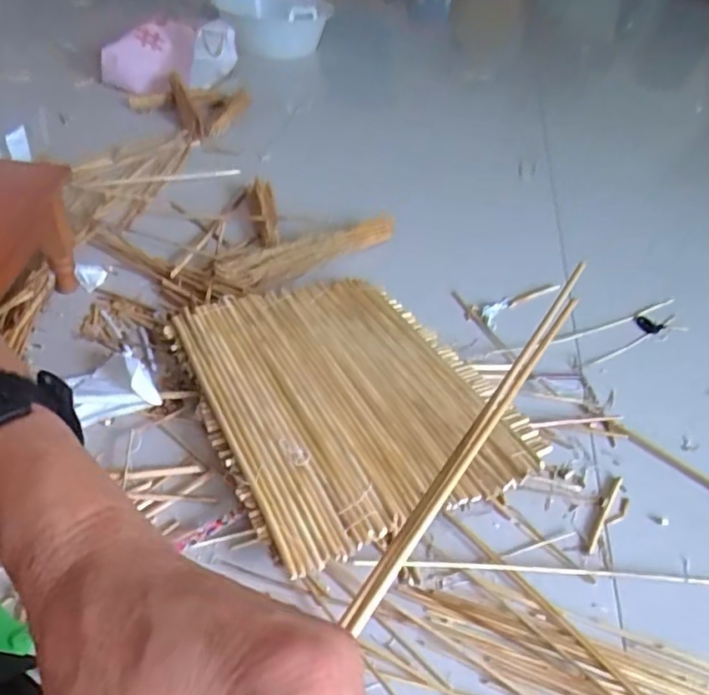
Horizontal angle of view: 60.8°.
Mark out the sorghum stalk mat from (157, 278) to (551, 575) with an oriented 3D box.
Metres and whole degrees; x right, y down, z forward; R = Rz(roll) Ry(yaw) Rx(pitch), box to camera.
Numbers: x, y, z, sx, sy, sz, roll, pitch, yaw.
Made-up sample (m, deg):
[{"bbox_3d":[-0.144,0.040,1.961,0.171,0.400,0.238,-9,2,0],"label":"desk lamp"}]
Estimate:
[{"bbox_3d":[-0.002,0.061,0.936,0.428,0.049,0.484,-17,46,-24],"label":"sorghum stalk mat"}]

